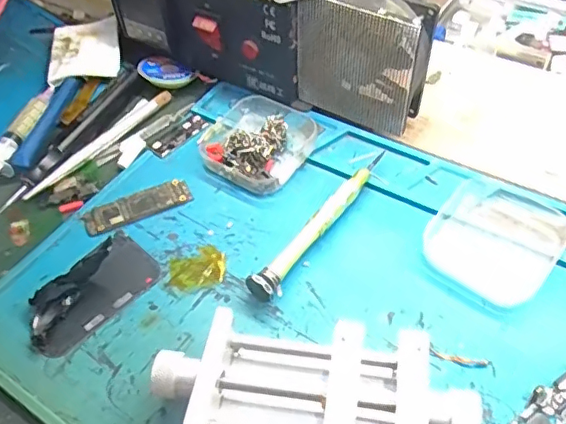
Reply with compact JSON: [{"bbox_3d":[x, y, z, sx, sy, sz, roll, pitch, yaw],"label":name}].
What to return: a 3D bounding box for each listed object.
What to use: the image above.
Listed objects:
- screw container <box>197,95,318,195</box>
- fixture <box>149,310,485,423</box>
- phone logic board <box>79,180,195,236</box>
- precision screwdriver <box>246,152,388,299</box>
[{"bbox_3d":[-0.016,-0.050,0.365,0.069,0.020,0.072,27,56,24],"label":"screw container"},{"bbox_3d":[0.013,0.082,0.244,0.135,0.032,0.055,5,50,8],"label":"fixture"},{"bbox_3d":[-0.089,-0.004,0.342,0.065,0.005,0.020,-22,51,-14],"label":"phone logic board"},{"bbox_3d":[0.024,0.004,0.320,0.013,0.016,0.122,28,57,25],"label":"precision screwdriver"}]

